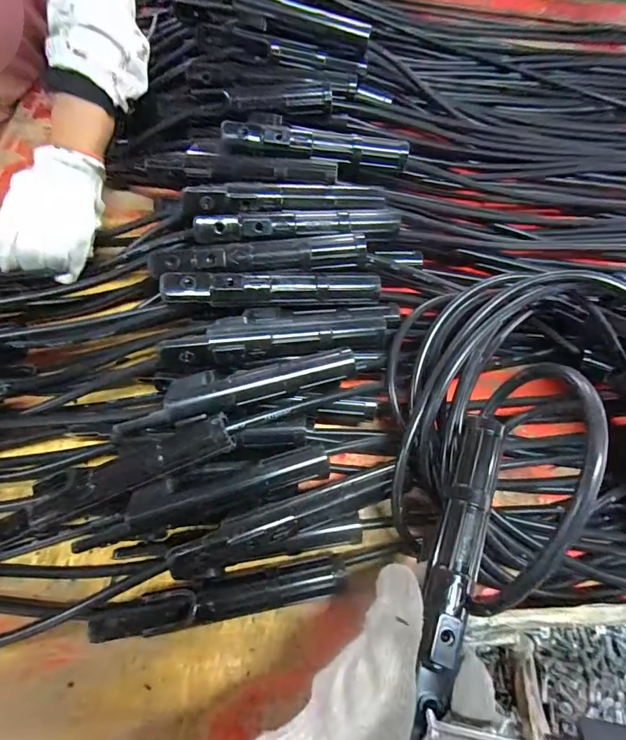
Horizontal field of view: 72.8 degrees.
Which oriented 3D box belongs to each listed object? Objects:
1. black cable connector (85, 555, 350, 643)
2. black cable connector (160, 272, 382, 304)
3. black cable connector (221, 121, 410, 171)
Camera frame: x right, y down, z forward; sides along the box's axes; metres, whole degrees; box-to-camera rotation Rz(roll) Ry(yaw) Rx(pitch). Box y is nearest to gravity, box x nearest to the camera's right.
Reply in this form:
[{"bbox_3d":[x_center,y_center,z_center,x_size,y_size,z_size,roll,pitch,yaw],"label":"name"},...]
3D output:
[{"bbox_3d":[-0.070,0.173,0.322,0.188,0.034,0.027,-9,64,-8],"label":"black cable connector"},{"bbox_3d":[-0.033,-0.071,0.380,0.191,0.032,0.025,-2,63,-4],"label":"black cable connector"},{"bbox_3d":[0.005,-0.233,0.446,0.192,0.031,0.028,2,63,-2],"label":"black cable connector"}]

